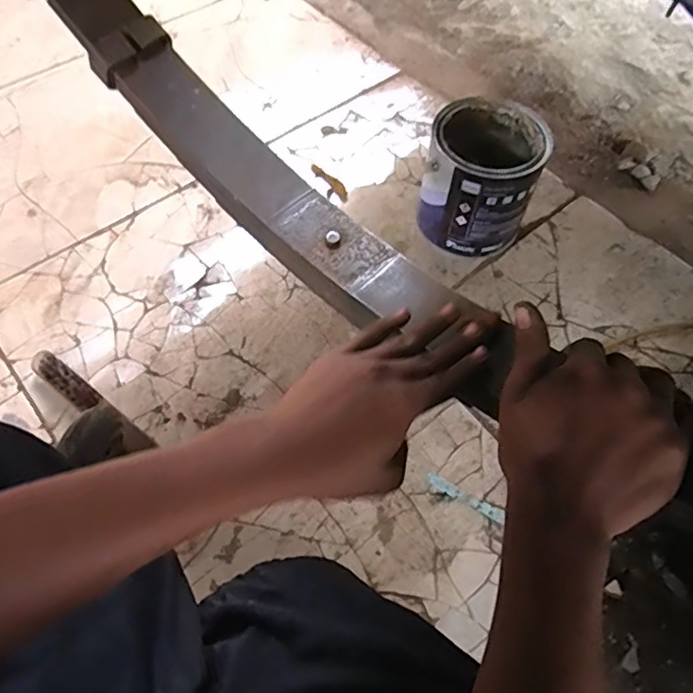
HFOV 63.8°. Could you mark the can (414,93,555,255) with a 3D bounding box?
[{"bbox_3d":[0.184,-0.231,0.783,0.142,0.162,0.149,0,60,-1],"label":"can"}]

